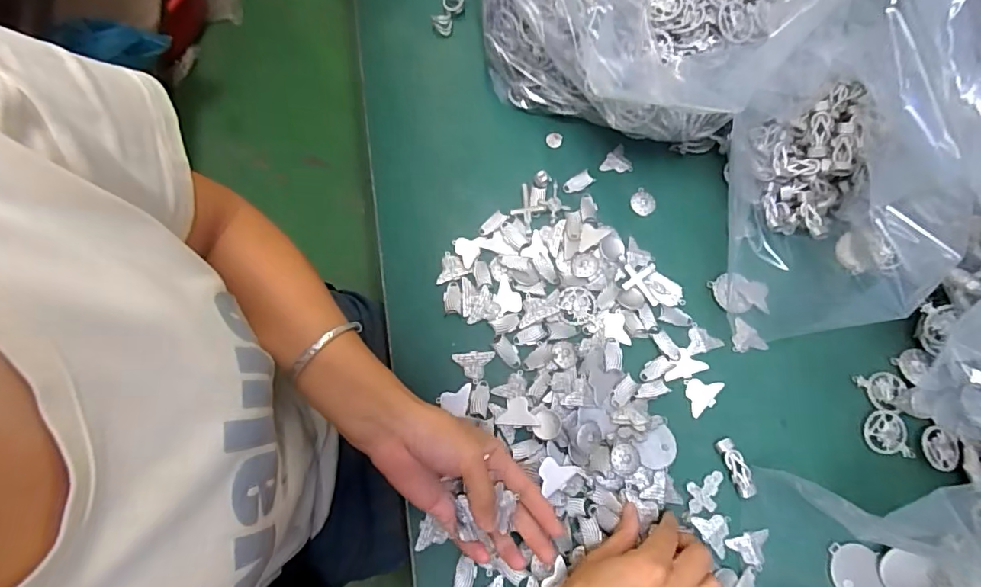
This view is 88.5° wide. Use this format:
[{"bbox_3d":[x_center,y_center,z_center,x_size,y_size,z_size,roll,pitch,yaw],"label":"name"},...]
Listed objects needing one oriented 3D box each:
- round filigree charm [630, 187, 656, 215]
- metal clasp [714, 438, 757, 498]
[{"bbox_3d":[0.144,-0.086,0.476,0.024,0.004,0.023,0,75,0],"label":"round filigree charm"},{"bbox_3d":[0.198,0.140,0.405,0.015,0.009,0.045,-21,76,-5],"label":"metal clasp"}]

